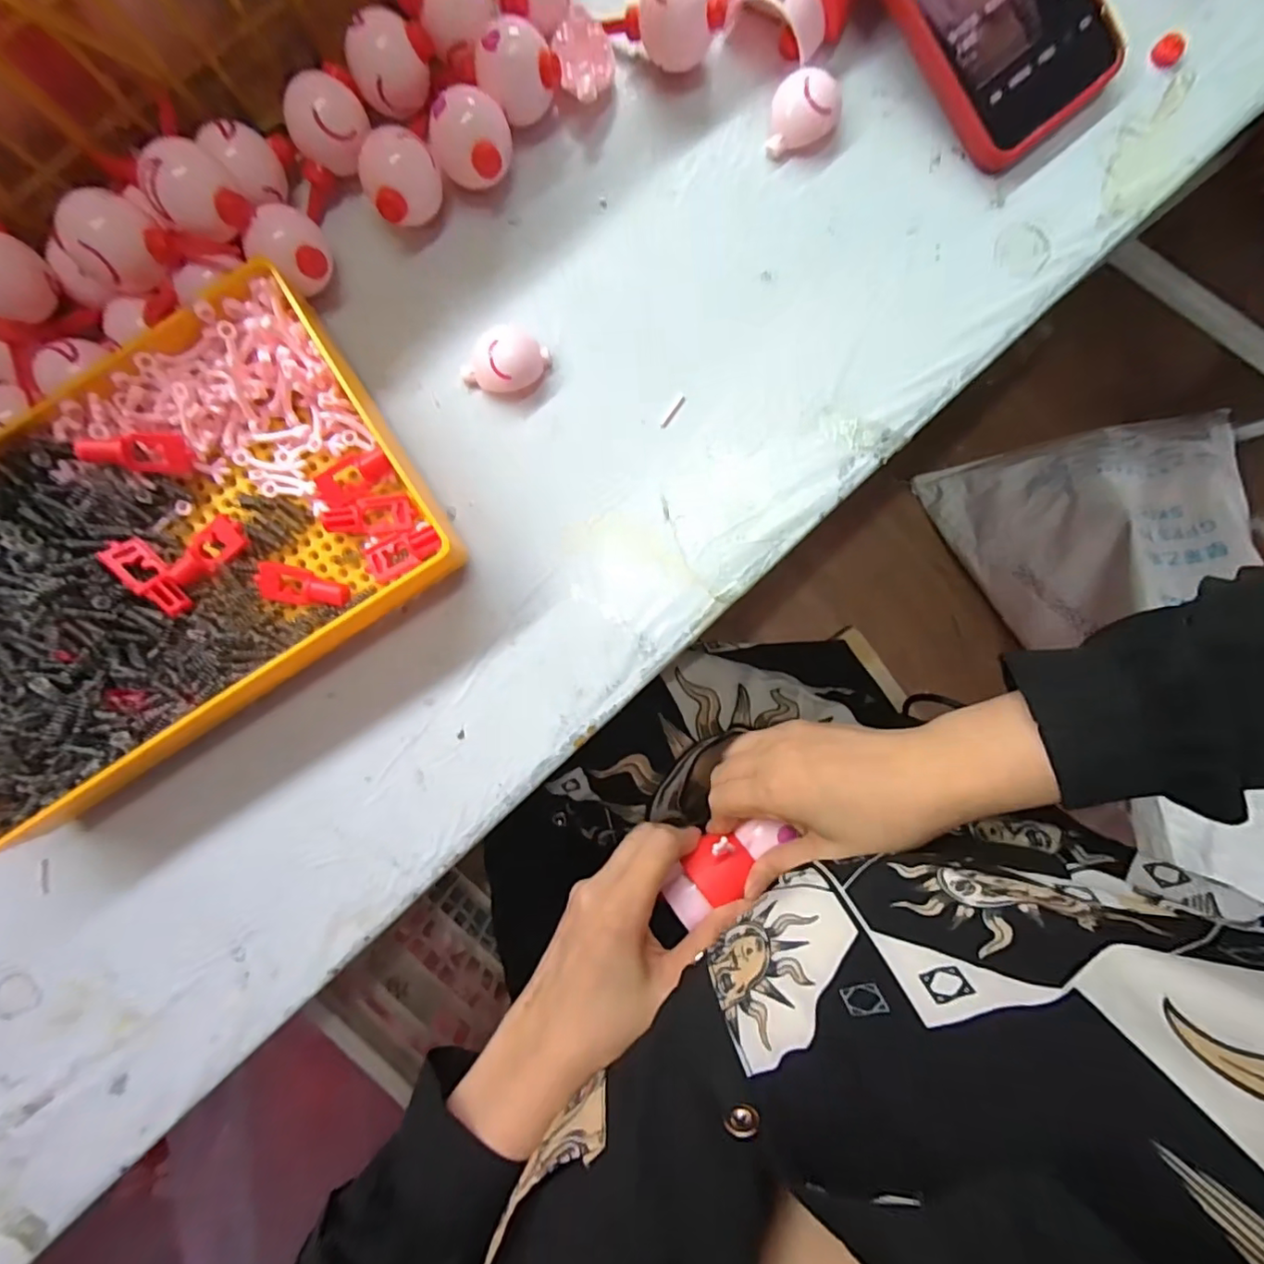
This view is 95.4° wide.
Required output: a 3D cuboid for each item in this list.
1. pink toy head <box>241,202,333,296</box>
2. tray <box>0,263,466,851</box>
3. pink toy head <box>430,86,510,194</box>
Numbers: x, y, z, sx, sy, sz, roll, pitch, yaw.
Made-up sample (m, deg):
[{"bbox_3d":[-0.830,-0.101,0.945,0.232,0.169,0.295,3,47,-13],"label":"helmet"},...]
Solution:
[{"bbox_3d":[-0.152,-0.170,0.262,0.029,0.032,0.031,0,90,2],"label":"pink toy head"},{"bbox_3d":[-0.214,-0.027,0.260,0.244,0.042,0.151,-35,89,2],"label":"tray"},{"bbox_3d":[-0.070,-0.216,0.261,0.033,0.033,0.035,0,90,2],"label":"pink toy head"}]

